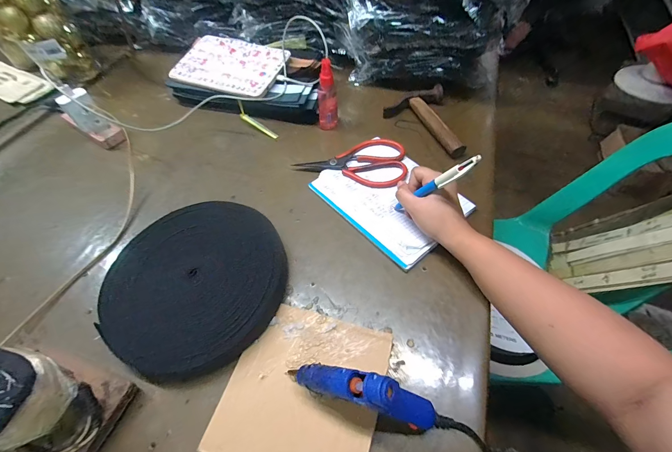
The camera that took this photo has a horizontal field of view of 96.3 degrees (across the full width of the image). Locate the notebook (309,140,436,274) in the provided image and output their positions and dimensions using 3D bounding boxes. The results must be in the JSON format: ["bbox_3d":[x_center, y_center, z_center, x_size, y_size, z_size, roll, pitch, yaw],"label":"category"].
[{"bbox_3d":[0.076,-0.045,0.447,0.138,0.014,0.201,-36,62,-20],"label":"notebook"}]

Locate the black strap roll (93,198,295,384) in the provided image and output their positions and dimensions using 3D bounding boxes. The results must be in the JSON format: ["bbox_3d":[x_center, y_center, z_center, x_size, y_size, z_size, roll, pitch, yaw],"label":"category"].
[{"bbox_3d":[-0.177,0.064,0.383,0.220,0.031,0.213,-1,56,2],"label":"black strap roll"}]

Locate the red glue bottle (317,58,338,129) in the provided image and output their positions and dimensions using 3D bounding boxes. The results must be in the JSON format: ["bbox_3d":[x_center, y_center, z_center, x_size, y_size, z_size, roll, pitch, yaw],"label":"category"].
[{"bbox_3d":[-0.015,-0.223,0.522,0.033,0.119,0.025,-1,56,1],"label":"red glue bottle"}]

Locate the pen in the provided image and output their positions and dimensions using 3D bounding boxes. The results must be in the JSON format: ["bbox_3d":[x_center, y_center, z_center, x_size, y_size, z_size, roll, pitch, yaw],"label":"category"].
[{"bbox_3d":[0.117,-0.046,0.370,0.012,0.146,0.009,38,61,-8],"label":"pen"}]

